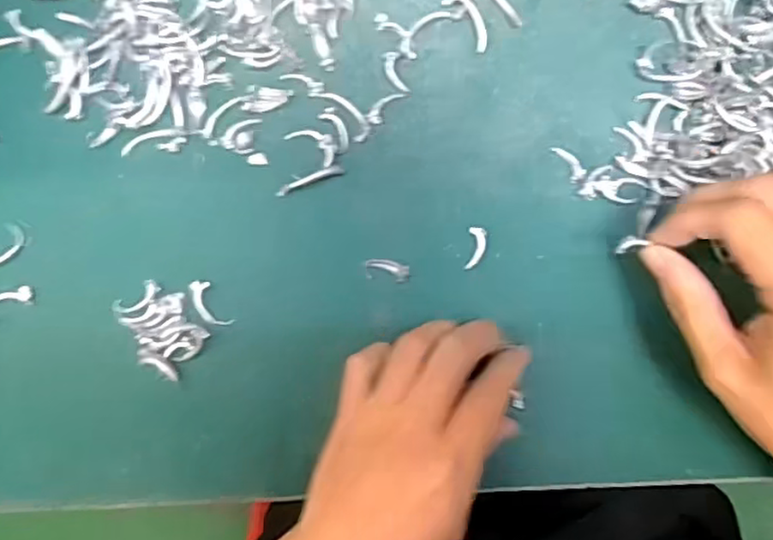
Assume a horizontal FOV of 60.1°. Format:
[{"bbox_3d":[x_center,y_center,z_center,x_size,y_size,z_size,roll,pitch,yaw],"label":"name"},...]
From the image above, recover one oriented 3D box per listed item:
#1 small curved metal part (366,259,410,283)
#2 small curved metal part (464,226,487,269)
[{"bbox_3d":[0.001,0.000,0.304,0.020,0.004,0.009,6,87,-1],"label":"small curved metal part"},{"bbox_3d":[0.041,-0.010,0.306,0.008,0.004,0.019,7,87,-1],"label":"small curved metal part"}]

